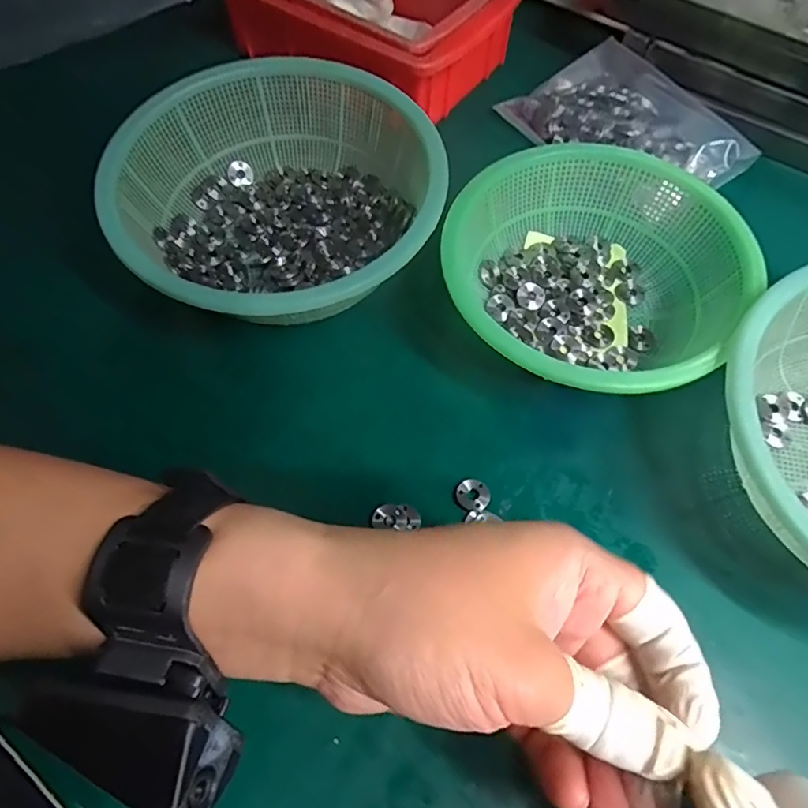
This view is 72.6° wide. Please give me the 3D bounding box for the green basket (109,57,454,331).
[{"bbox_3d":[-0.072,-0.118,0.328,0.181,0.060,0.174,0,65,0],"label":"green basket"}]

